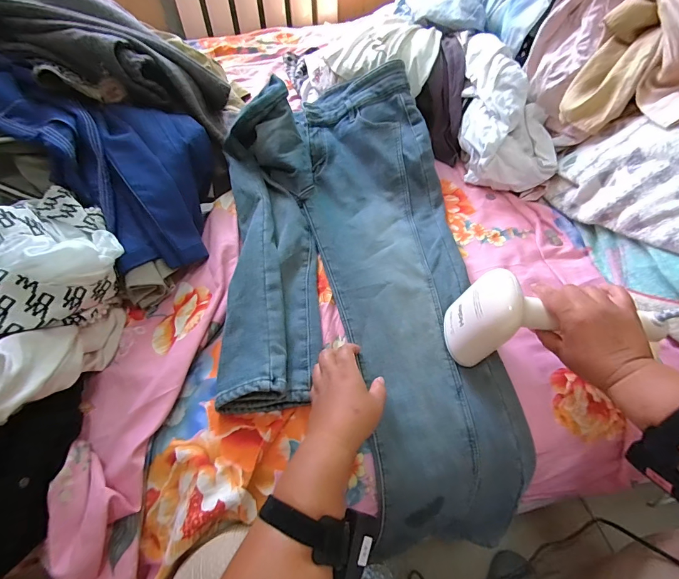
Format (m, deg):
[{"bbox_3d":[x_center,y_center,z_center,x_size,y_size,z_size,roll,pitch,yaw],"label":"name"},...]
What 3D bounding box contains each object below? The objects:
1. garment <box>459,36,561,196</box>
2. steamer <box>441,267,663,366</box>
[{"bbox_3d":[0.306,-0.346,0.683,0.153,0.099,0.329,-8,82,-5],"label":"garment"},{"bbox_3d":[0.269,0.028,0.473,0.240,0.103,0.089,-3,52,-1],"label":"steamer"}]

